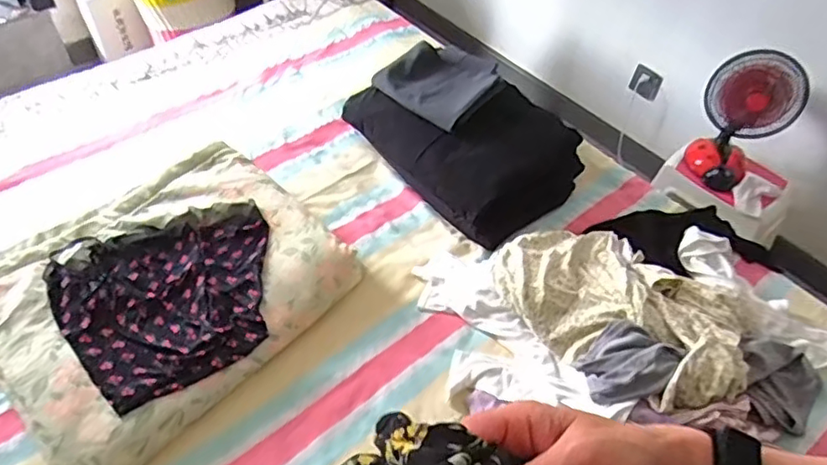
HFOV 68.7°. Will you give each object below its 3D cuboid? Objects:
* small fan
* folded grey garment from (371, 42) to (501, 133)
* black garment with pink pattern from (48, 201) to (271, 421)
[{"bbox_3d":[0.826,-0.298,1.517,0.204,0.351,0.132,30,54,22],"label":"small fan"},{"bbox_3d":[0.065,-0.346,1.353,0.219,0.039,0.220,35,55,23],"label":"folded grey garment"},{"bbox_3d":[-0.412,0.096,1.051,0.360,0.026,0.347,-24,55,-23],"label":"black garment with pink pattern"}]

